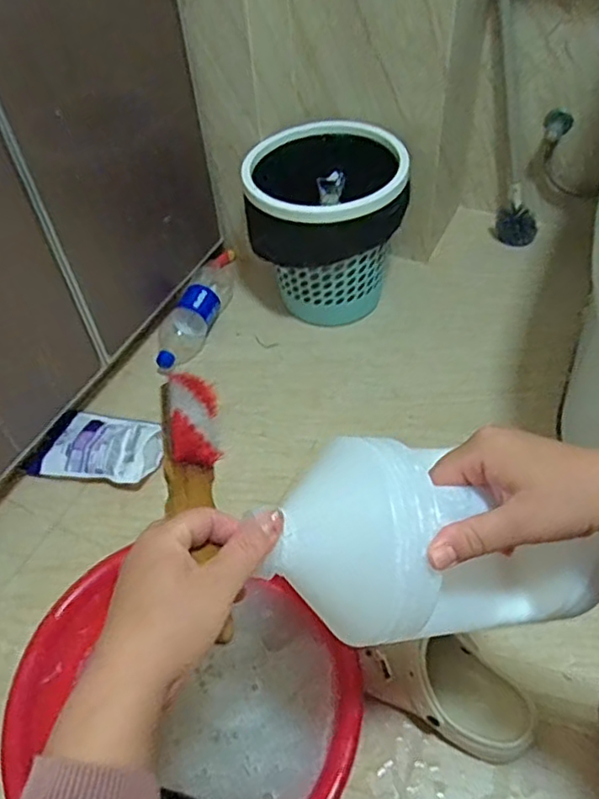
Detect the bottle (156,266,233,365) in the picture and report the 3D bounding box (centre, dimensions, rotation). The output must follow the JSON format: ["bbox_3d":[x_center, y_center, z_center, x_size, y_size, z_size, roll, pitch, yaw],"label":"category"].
[{"bbox_3d":[-0.198,-0.161,1.145,0.078,0.065,0.265,10,54,13],"label":"bottle"}]

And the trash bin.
[{"bbox_3d":[0.051,-0.308,1.097,0.262,0.296,0.216,-1,49,4],"label":"trash bin"}]

